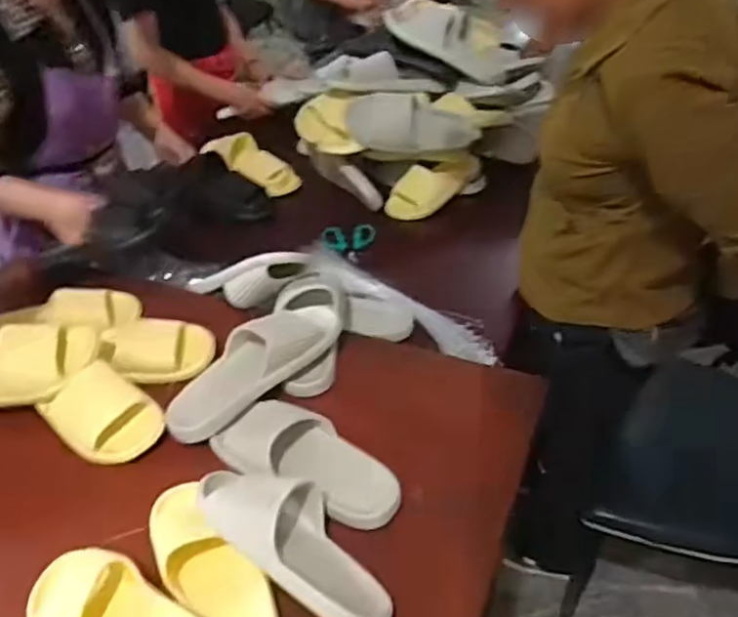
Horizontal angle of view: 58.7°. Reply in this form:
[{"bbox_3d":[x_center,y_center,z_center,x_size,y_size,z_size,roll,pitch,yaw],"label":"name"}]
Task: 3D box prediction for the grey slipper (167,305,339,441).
[{"bbox_3d":[-0.160,0.072,0.917,0.109,0.079,0.273,26,48,30],"label":"grey slipper"}]

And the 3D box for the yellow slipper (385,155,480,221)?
[{"bbox_3d":[0.151,-0.290,1.469,0.114,0.074,0.237,29,50,32],"label":"yellow slipper"}]

